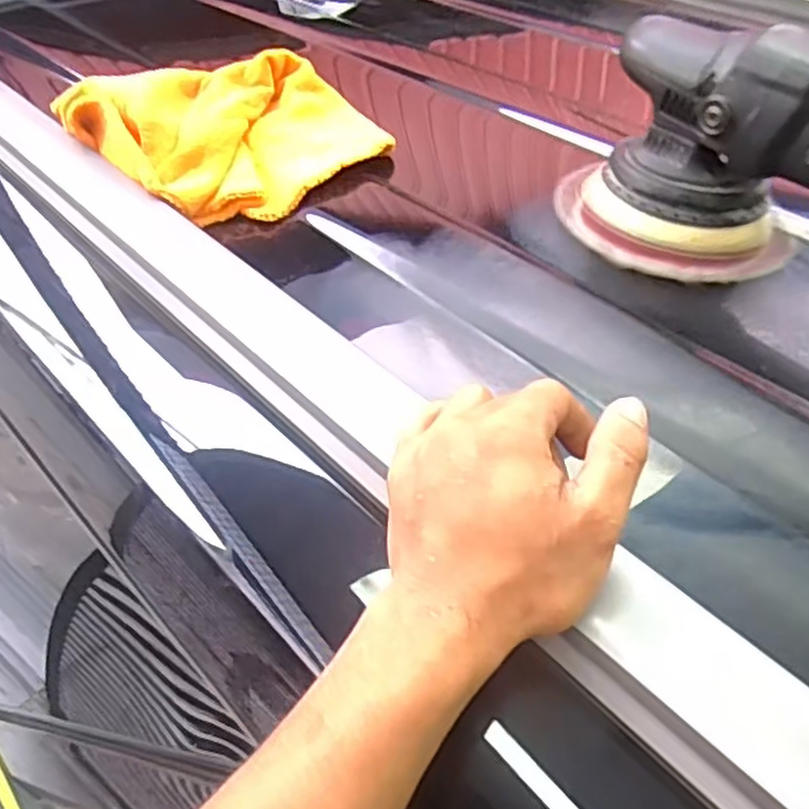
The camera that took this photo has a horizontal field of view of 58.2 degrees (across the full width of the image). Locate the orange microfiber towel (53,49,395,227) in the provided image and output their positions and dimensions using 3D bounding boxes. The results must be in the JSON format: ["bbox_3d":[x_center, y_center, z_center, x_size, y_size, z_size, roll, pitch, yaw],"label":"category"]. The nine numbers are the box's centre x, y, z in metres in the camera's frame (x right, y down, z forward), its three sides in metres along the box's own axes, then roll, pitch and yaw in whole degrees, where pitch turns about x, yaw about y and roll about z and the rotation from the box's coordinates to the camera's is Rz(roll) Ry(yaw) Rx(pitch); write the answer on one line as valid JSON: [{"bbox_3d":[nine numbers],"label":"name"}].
[{"bbox_3d":[-0.144,-0.228,0.605,0.206,0.048,0.207,-29,53,-31],"label":"orange microfiber towel"}]

